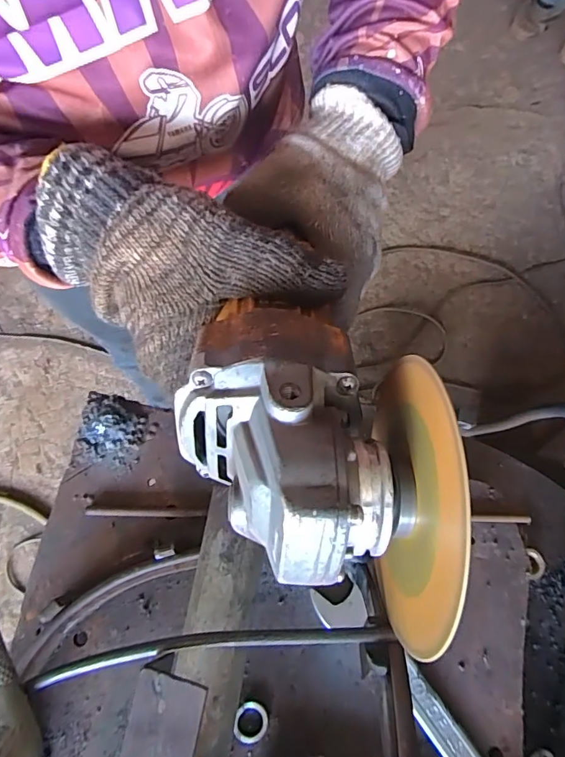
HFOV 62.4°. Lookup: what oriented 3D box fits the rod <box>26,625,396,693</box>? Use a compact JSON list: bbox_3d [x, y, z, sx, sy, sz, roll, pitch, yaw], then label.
[{"bbox_3d":[-0.030,0.106,0.182,0.145,0.004,0.016,-9,111,2],"label":"rod"}]

